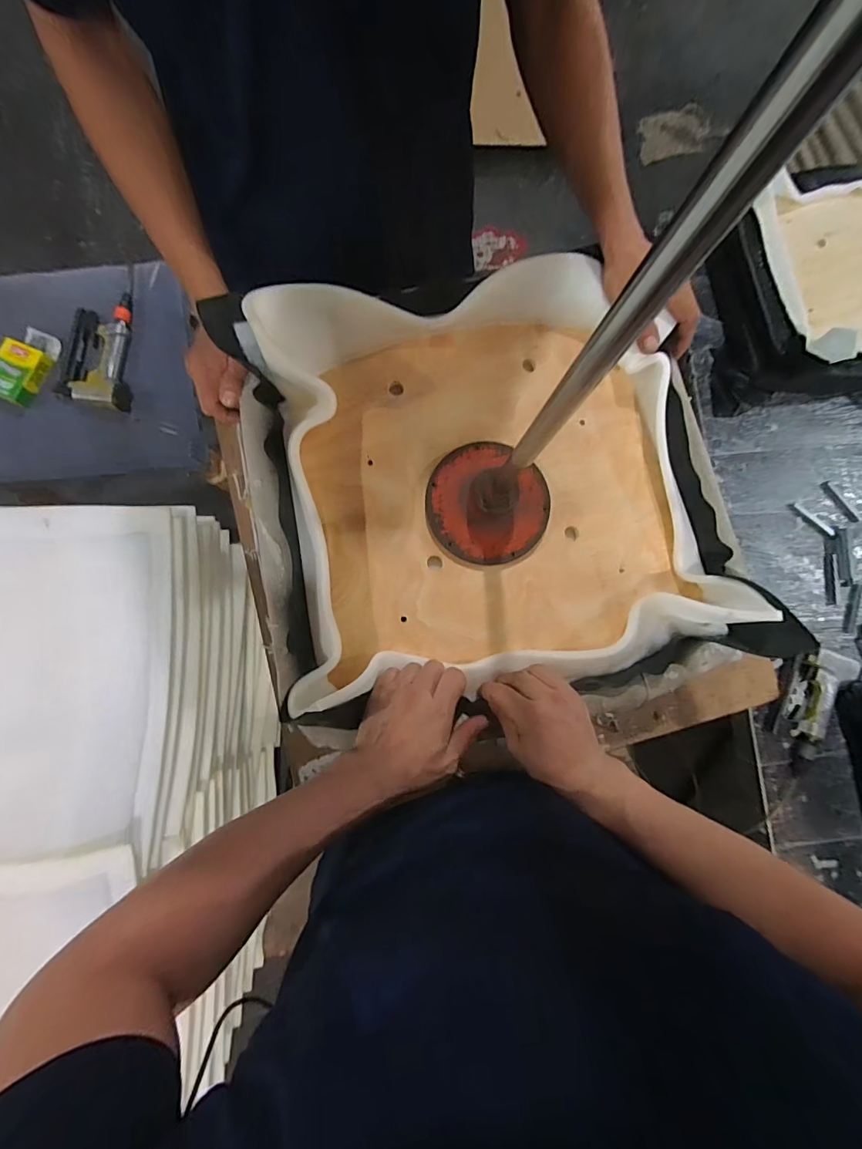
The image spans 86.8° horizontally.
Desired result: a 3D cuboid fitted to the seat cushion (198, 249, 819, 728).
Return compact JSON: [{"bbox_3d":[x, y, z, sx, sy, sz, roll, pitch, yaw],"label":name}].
[{"bbox_3d":[0.072,-0.097,0.514,0.510,0.095,0.460,-12,85,-7],"label":"seat cushion"}]

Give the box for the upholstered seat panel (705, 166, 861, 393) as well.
[{"bbox_3d":[0.871,-0.586,0.917,0.485,0.185,0.454,-9,85,-5],"label":"upholstered seat panel"}]

